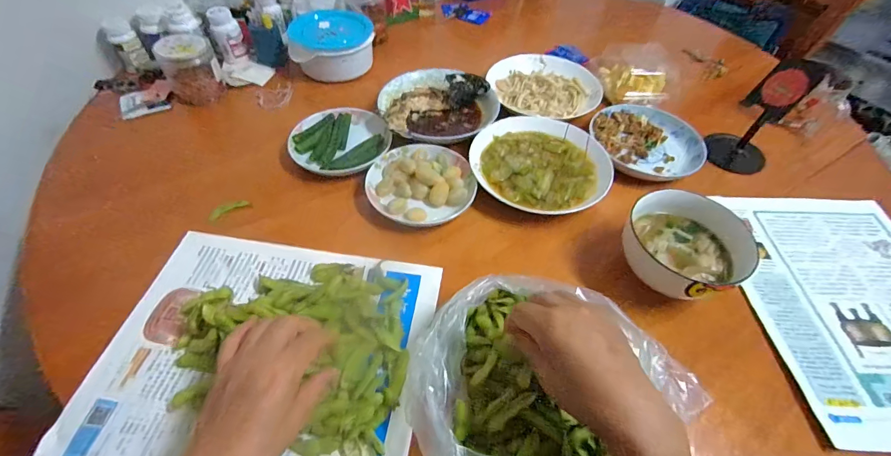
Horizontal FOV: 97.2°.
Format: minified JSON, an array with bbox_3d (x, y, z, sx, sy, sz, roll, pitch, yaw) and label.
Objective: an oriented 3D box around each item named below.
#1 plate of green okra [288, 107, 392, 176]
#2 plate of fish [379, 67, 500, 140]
[{"bbox_3d":[-0.161,-0.142,0.620,0.148,0.023,0.139,1,51,-1],"label":"plate of green okra"},{"bbox_3d":[-0.012,-0.210,0.669,0.188,0.061,0.197,1,51,-1],"label":"plate of fish"}]

